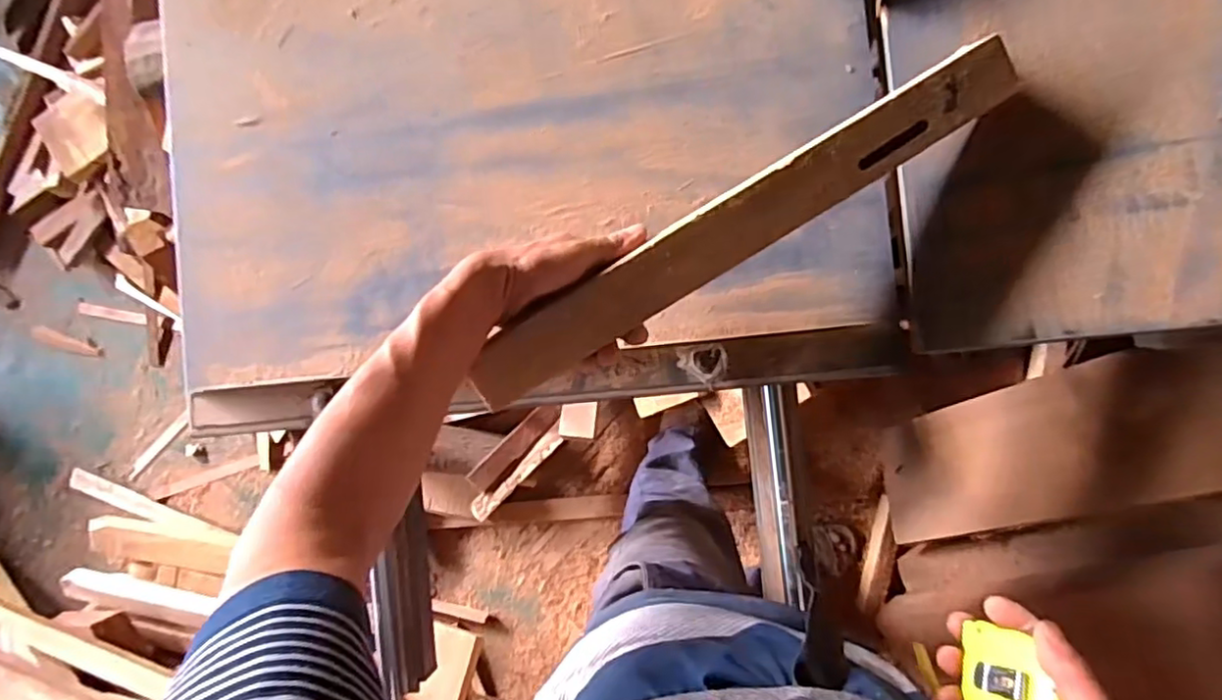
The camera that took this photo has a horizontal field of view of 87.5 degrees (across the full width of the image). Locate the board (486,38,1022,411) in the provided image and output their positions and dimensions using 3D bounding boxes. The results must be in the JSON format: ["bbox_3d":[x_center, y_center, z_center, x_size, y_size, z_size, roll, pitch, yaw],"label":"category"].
[{"bbox_3d":[0.108,-0.100,0.507,0.485,0.013,0.061,-32,109,-2],"label":"board"}]

